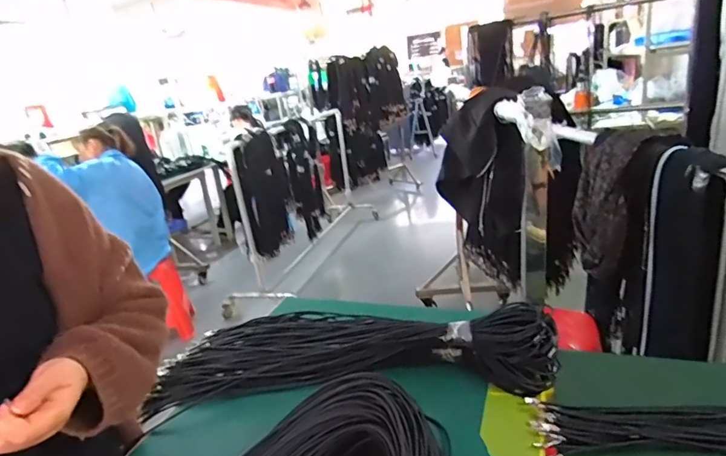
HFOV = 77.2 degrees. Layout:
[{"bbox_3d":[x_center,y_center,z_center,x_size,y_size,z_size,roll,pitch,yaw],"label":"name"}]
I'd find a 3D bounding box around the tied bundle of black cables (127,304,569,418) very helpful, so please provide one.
[{"bbox_3d":[-0.039,0.205,0.850,0.716,0.100,0.243,-4,19,7],"label":"tied bundle of black cables"}]

